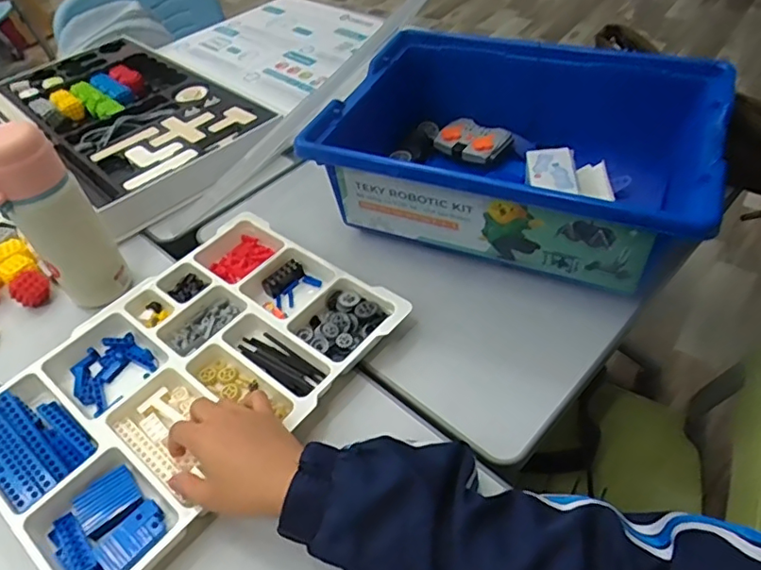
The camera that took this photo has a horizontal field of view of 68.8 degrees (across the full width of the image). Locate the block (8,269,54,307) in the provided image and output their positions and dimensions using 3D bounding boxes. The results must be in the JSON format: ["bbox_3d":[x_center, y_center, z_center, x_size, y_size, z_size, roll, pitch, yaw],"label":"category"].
[{"bbox_3d":[-0.412,0.003,0.654,0.040,0.035,0.031,-37,53,-25],"label":"block"}]

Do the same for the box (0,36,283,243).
[{"bbox_3d":[-0.411,-0.271,0.886,0.544,0.042,0.294,33,58,32],"label":"box"}]

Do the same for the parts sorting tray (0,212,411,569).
[{"bbox_3d":[-0.187,0.085,0.543,0.255,0.031,0.368,28,56,29],"label":"parts sorting tray"}]

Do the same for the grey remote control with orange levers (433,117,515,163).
[{"bbox_3d":[0.123,-0.195,0.750,0.086,0.020,0.078,25,54,27],"label":"grey remote control with orange levers"}]

